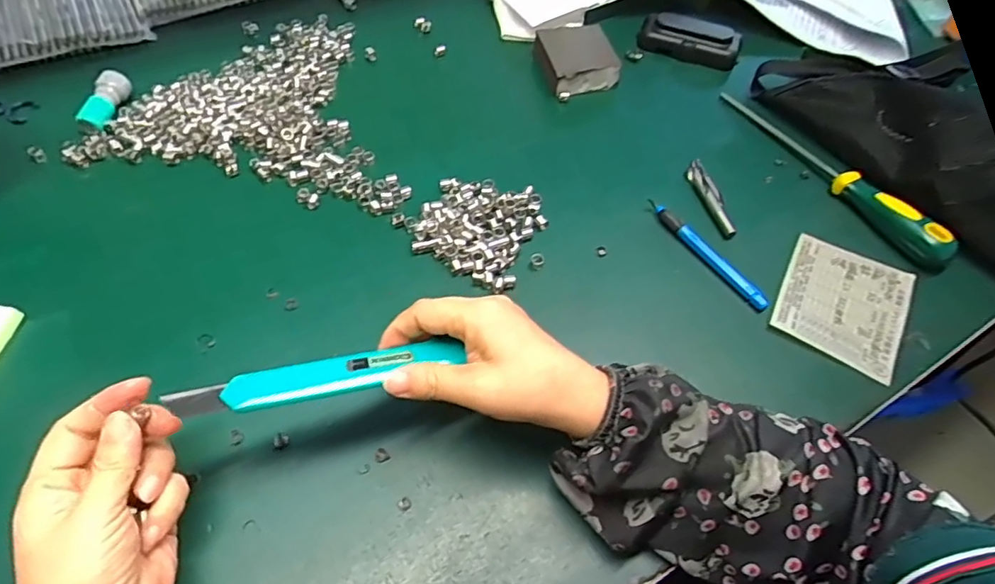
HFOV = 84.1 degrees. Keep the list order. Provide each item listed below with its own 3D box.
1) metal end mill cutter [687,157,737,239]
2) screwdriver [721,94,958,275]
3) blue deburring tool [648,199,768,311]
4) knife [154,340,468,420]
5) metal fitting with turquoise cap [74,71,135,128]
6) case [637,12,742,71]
[{"bbox_3d":[0.179,-0.082,0.464,0.014,0.014,0.085,-6,58,-7],"label":"metal end mill cutter"},{"bbox_3d":[0.295,-0.114,0.486,0.024,0.031,0.239,-22,61,-17],"label":"screwdriver"},{"bbox_3d":[0.162,-0.032,0.429,0.006,0.013,0.119,-29,63,-20],"label":"blue deburring tool"},{"bbox_3d":[-0.093,0.045,0.293,0.146,0.010,0.023,-10,58,-15],"label":"knife"},{"bbox_3d":[-0.347,-0.170,0.488,0.023,0.017,0.059,6,57,1],"label":"metal fitting with turquoise cap"},{"bbox_3d":[0.200,-0.261,0.575,0.101,0.032,0.043,16,58,7],"label":"case"}]

